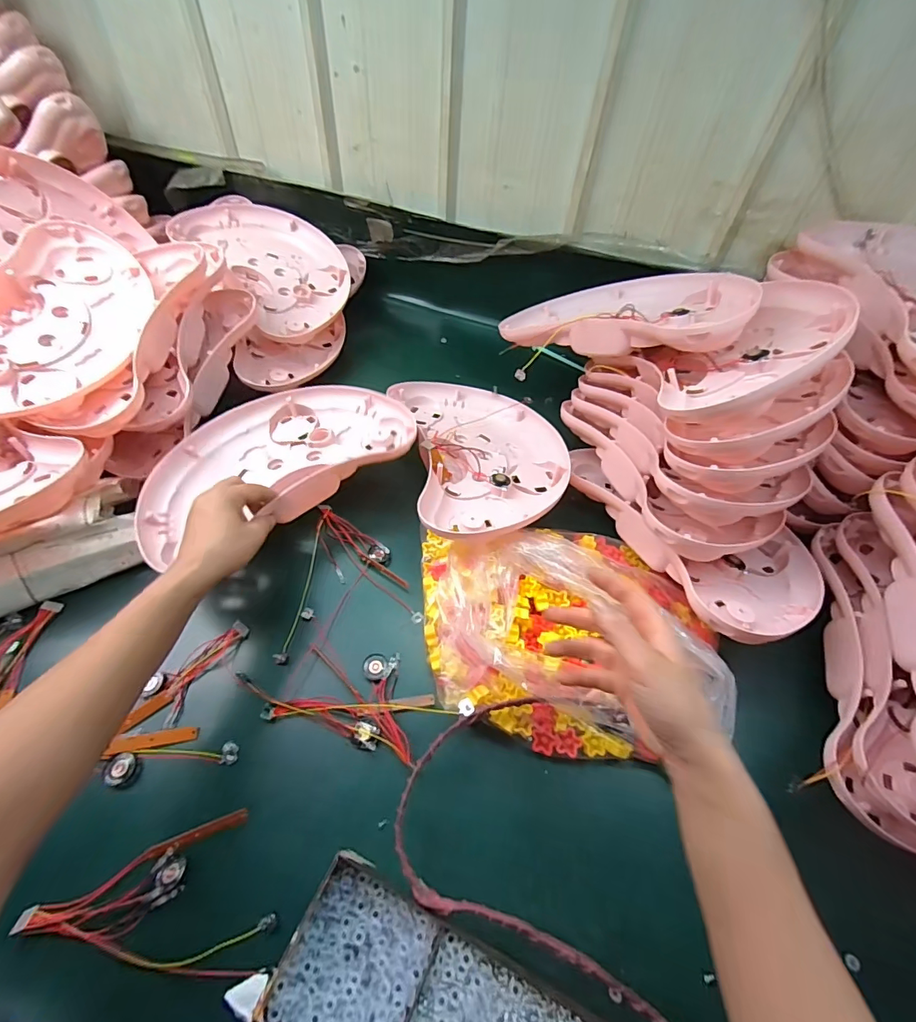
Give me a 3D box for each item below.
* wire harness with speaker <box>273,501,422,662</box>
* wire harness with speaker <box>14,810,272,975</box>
[{"bbox_3d":[-0.151,0.073,0.555,0.159,0.023,0.187,-14,56,-14],"label":"wire harness with speaker"},{"bbox_3d":[-0.248,0.313,0.375,0.195,0.017,0.103,5,53,0],"label":"wire harness with speaker"}]

